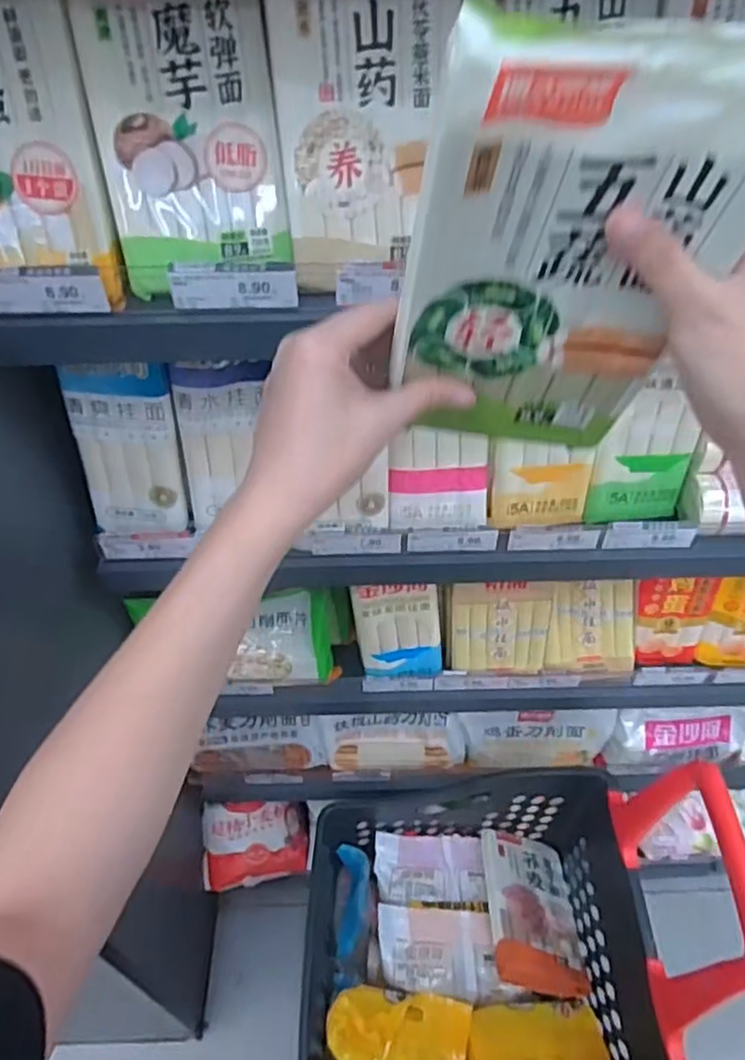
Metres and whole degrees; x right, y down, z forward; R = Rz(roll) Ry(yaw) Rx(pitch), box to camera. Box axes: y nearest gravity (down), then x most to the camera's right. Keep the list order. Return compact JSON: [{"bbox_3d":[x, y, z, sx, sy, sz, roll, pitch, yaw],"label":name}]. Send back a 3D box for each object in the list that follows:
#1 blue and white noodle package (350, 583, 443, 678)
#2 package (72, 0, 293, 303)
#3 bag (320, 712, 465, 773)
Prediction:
[{"bbox_3d":[0.037,0.140,0.930,0.118,0.186,0.027,-4,46,-4],"label":"blue and white noodle package"},{"bbox_3d":[-0.142,-0.311,0.525,0.137,0.227,0.034,-7,23,-6],"label":"package"},{"bbox_3d":[0.037,0.365,1.207,0.238,0.125,0.060,0,22,1],"label":"bag"}]

